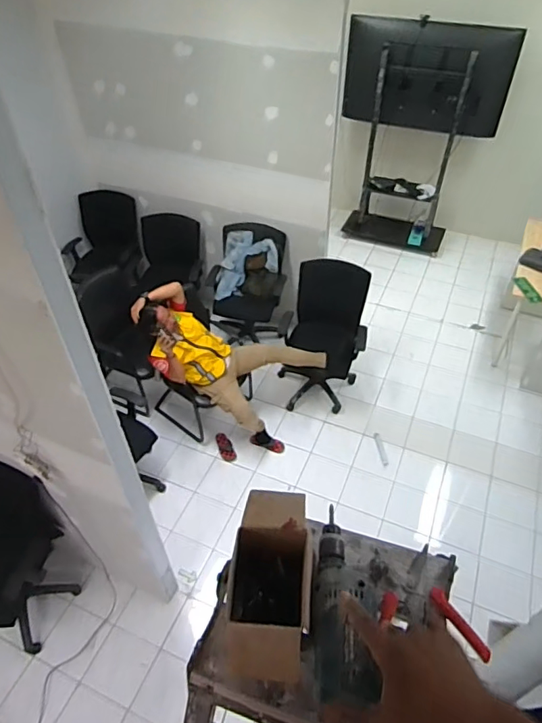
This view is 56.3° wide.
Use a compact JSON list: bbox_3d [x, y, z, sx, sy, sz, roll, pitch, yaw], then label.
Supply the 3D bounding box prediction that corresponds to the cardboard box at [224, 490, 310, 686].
[{"bbox_3d":[-0.002,0.271,0.620,0.095,0.083,0.203,3,46,3],"label":"cardboard box"}]

